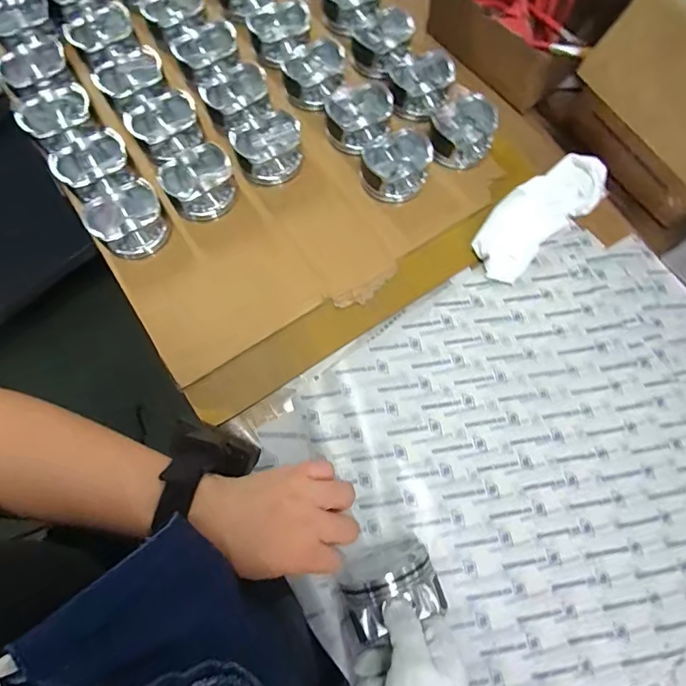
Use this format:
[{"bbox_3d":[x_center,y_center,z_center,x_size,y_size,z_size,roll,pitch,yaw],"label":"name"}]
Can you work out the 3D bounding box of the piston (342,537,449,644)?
[{"bbox_3d":[0.042,0.213,0.388,0.078,0.081,0.053,-19,74,-7],"label":"piston"}]

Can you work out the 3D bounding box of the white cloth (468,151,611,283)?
[{"bbox_3d":[0.236,-0.156,0.531,0.198,0.037,0.076,-40,78,-13],"label":"white cloth"}]

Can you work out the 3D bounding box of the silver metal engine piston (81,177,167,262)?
[{"bbox_3d":[-0.245,-0.139,0.511,0.080,0.046,0.075,-27,75,-10],"label":"silver metal engine piston"}]

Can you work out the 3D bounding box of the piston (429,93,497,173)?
[{"bbox_3d":[0.149,-0.265,0.559,0.079,0.047,0.078,0,73,-1],"label":"piston"}]

